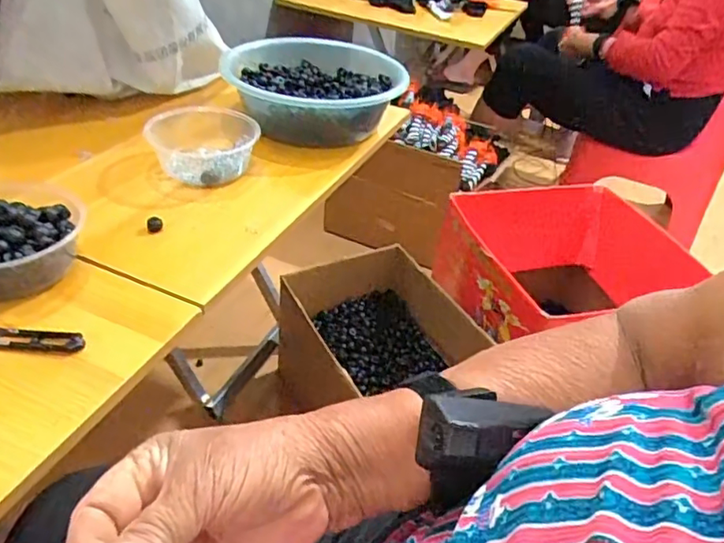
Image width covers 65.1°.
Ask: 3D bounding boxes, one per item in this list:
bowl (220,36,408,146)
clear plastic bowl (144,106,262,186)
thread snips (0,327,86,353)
[{"bbox_3d":[-0.073,-0.270,0.867,0.271,0.093,0.237,2,39,1],"label":"bowl"},{"bbox_3d":[-0.208,-0.171,0.748,0.126,0.062,0.133,0,39,0],"label":"clear plastic bowl"},{"bbox_3d":[-0.292,0.058,0.489,0.099,0.005,0.025,3,39,3],"label":"thread snips"}]

